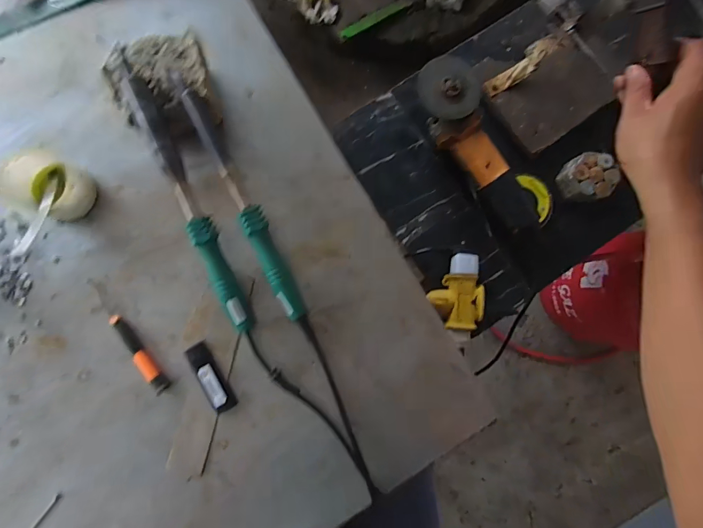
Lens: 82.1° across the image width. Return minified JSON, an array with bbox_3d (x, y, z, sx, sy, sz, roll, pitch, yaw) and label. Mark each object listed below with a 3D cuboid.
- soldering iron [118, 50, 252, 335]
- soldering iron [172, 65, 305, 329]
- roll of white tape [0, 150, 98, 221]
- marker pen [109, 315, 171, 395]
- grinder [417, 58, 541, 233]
[{"bbox_3d":[-0.163,-0.059,0.411,0.023,0.023,0.282,-21,101,-6],"label":"soldering iron"},{"bbox_3d":[-0.112,-0.062,0.420,0.025,0.028,0.270,-26,102,-6],"label":"soldering iron"},{"bbox_3d":[-0.322,-0.080,0.427,0.077,0.049,0.074,28,83,-1],"label":"roll of white tape"},{"bbox_3d":[-0.228,0.096,0.434,0.015,0.010,0.095,-34,87,-6],"label":"marker pen"},{"bbox_3d":[0.191,-0.177,0.621,0.082,0.076,0.282,-34,102,-6],"label":"grinder"}]

